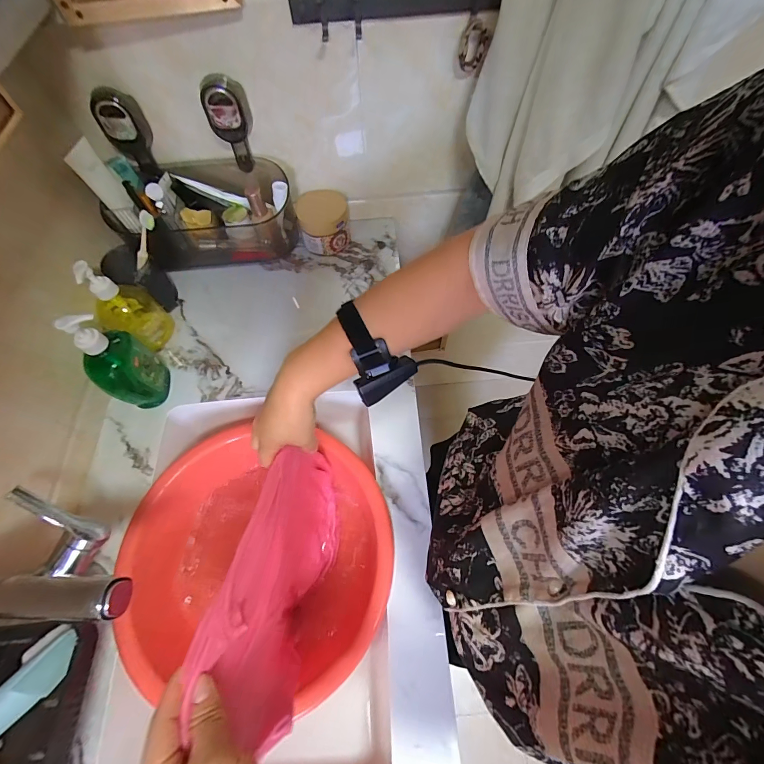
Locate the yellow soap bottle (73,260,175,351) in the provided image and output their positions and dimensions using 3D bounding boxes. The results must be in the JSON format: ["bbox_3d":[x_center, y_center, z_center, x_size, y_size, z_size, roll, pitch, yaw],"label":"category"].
[{"bbox_3d":[-0.410,-0.126,0.585,0.058,0.168,0.079,10,64,6],"label":"yellow soap bottle"}]

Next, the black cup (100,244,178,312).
[{"bbox_3d":[-0.421,-0.178,0.644,0.084,0.090,0.094,-3,63,0],"label":"black cup"}]

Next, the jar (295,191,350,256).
[{"bbox_3d":[-0.116,-0.316,0.721,0.096,0.080,0.092,-1,63,1],"label":"jar"}]

